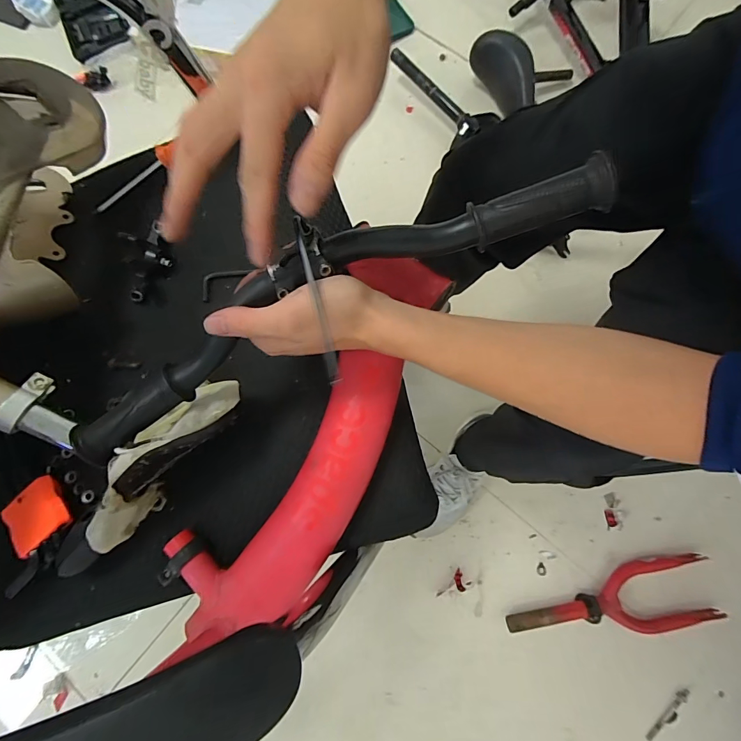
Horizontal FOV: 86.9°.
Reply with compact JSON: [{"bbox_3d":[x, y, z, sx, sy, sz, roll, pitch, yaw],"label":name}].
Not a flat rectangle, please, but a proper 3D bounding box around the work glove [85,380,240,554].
[{"bbox_3d":[-0.174,0.079,0.318,0.037,0.070,0.167,42,99,7],"label":"work glove"}]

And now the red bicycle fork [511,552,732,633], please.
[{"bbox_3d":[0.442,0.424,0.721,0.375,0.039,0.108,-9,78,1],"label":"red bicycle fork"}]

